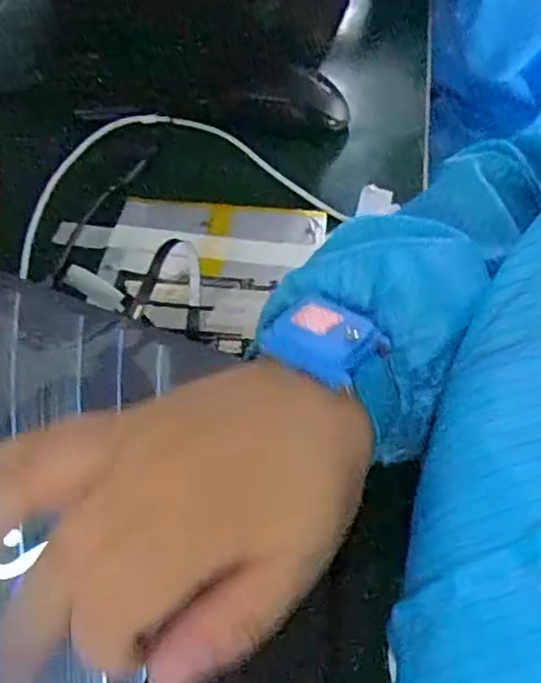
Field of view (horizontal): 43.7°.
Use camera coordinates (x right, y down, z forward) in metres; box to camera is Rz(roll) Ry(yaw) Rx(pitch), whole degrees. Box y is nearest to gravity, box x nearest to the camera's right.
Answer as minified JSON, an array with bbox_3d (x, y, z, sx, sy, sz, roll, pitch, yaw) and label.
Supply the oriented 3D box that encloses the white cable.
[{"bbox_3d":[-0.074,-0.118,0.476,0.203,0.038,0.103,-13,51,-12],"label":"white cable"}]

